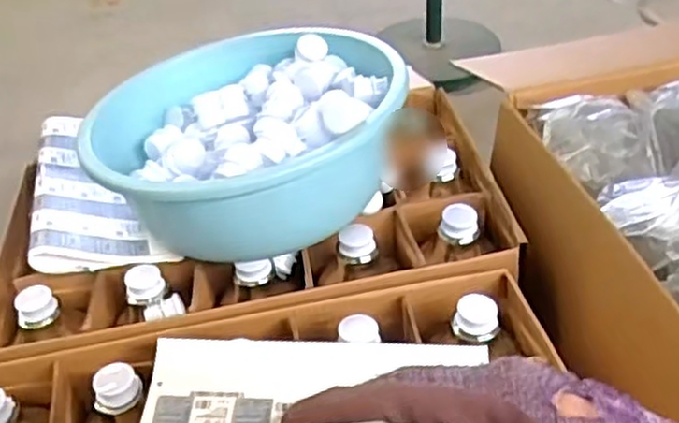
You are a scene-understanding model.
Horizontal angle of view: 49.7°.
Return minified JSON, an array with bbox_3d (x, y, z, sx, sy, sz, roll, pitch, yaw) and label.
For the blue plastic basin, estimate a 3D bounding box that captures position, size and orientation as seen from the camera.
[{"bbox_3d":[-0.108,-0.090,0.866,0.335,0.142,0.335,-3,39,2],"label":"blue plastic basin"}]

